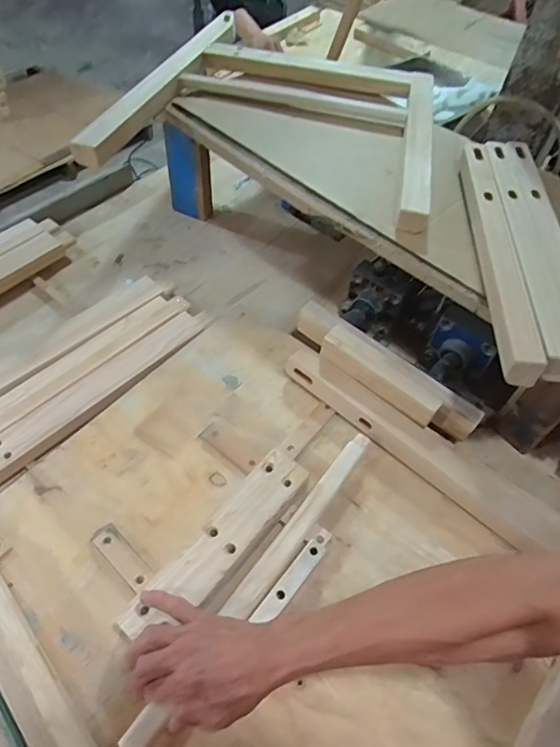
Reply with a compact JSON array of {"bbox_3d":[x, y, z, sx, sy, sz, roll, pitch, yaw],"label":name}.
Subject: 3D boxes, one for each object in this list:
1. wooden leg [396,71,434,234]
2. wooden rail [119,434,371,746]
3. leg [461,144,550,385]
[{"bbox_3d":[0.213,-0.364,0.773,0.046,0.046,0.392,10,54,3],"label":"wooden leg"},{"bbox_3d":[-0.018,0.219,0.540,0.028,0.020,0.422,32,58,19],"label":"wooden rail"},{"bbox_3d":[0.273,-0.167,0.636,0.044,0.033,0.415,5,54,-1],"label":"leg"}]

